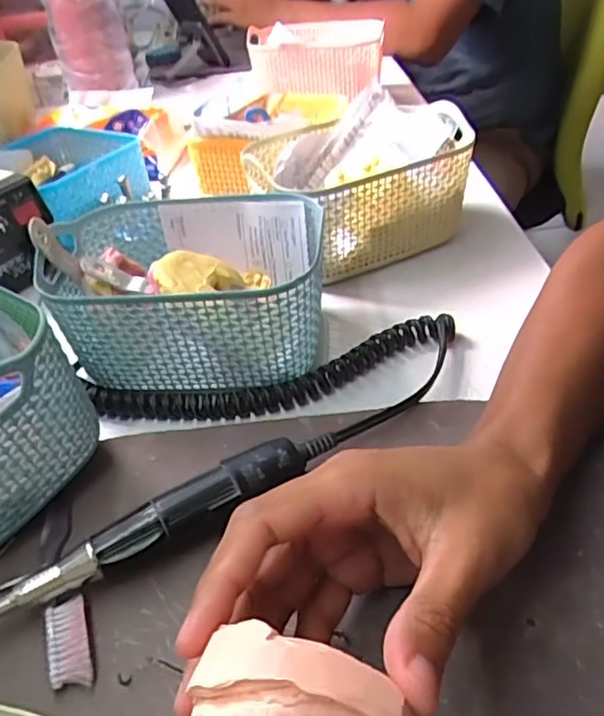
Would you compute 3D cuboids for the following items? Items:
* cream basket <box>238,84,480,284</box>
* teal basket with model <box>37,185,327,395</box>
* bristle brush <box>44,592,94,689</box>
[{"bbox_3d":[0.047,-0.134,0.490,0.157,0.092,0.120,-23,42,-18],"label":"cream basket"},{"bbox_3d":[-0.070,-0.041,0.395,0.162,0.085,0.119,-2,39,6],"label":"teal basket with model"},{"bbox_3d":[-0.100,0.122,0.259,0.016,0.010,0.038,-17,40,-12],"label":"bristle brush"}]

